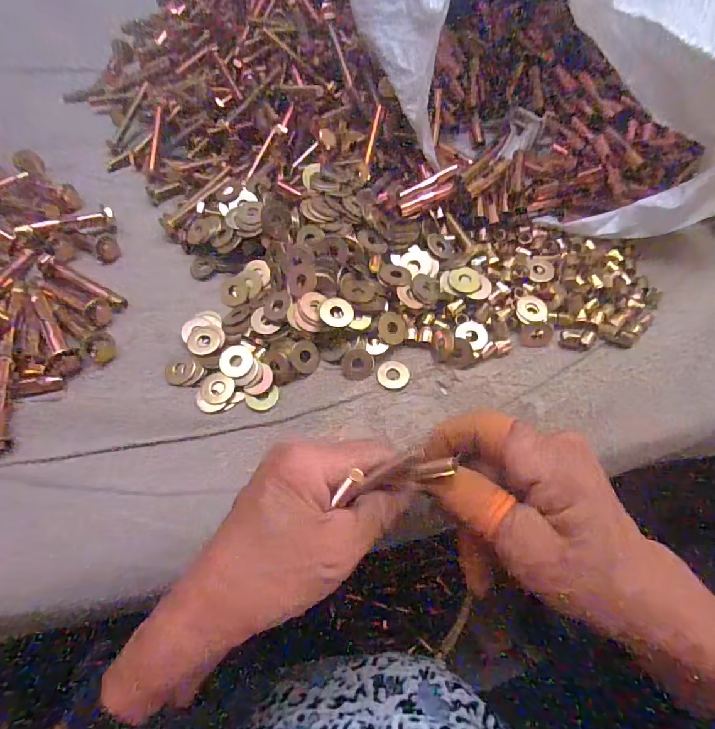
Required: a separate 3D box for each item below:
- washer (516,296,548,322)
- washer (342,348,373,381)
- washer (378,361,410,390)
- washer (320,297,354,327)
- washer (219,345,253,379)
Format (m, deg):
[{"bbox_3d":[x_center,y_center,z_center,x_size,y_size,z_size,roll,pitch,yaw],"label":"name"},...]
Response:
[{"bbox_3d":[0.117,-0.037,0.297,0.018,0.004,0.019,7,64,2],"label":"washer"},{"bbox_3d":[0.000,0.000,0.284,0.020,0.004,0.019,0,64,-1],"label":"washer"},{"bbox_3d":[0.023,0.006,0.286,0.020,0.004,0.018,-8,65,-5],"label":"washer"},{"bbox_3d":[-0.013,-0.032,0.275,0.021,0.004,0.020,8,72,-17],"label":"washer"},{"bbox_3d":[-0.078,-0.002,0.283,0.021,0.004,0.023,1,64,-1],"label":"washer"}]

